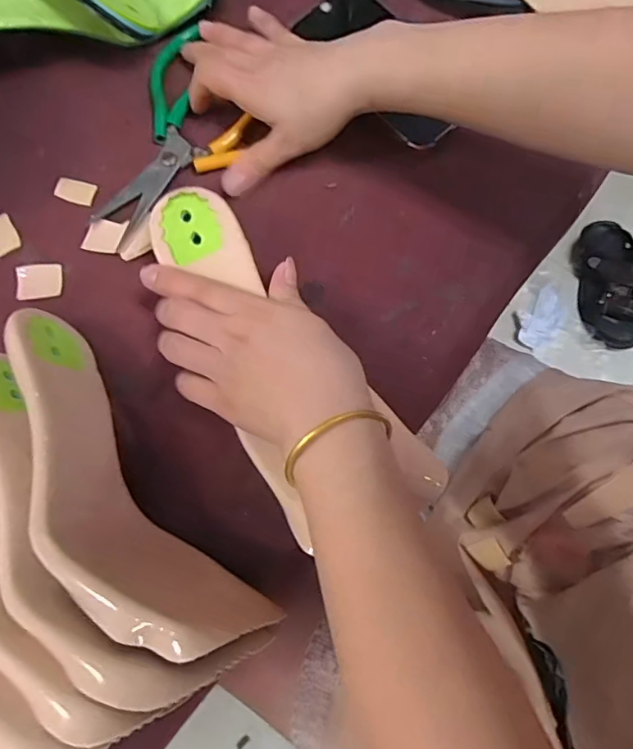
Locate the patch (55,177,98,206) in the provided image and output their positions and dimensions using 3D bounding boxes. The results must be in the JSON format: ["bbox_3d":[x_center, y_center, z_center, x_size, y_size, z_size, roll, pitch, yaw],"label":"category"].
[{"bbox_3d":[-0.178,-0.137,0.386,0.029,0.004,0.017,18,78,6],"label":"patch"}]

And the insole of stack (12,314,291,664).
[{"bbox_3d":[-0.118,0.061,0.290,0.062,0.091,0.235,-40,79,-7],"label":"insole of stack"}]

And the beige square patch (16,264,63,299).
[{"bbox_3d":[-0.195,-0.066,0.369,0.031,0.005,0.026,-6,77,0],"label":"beige square patch"}]

